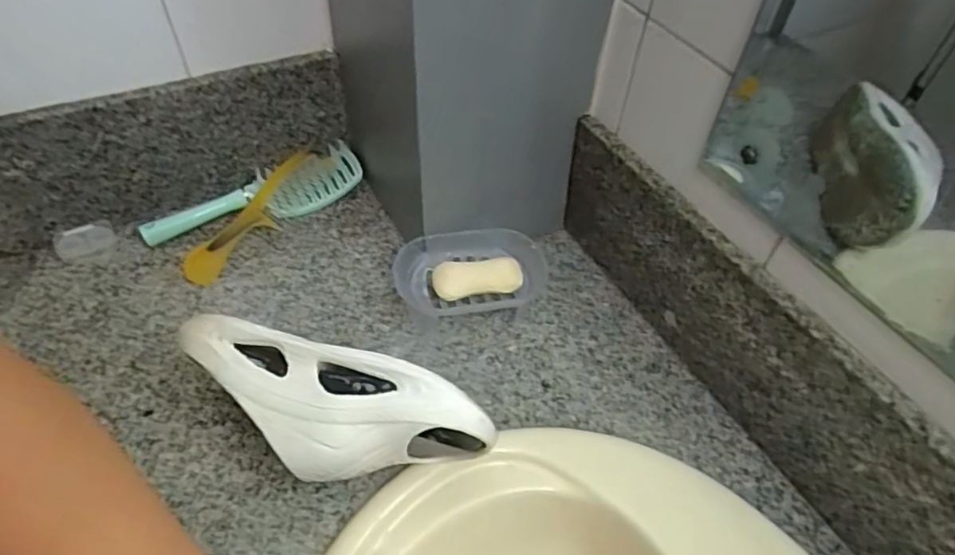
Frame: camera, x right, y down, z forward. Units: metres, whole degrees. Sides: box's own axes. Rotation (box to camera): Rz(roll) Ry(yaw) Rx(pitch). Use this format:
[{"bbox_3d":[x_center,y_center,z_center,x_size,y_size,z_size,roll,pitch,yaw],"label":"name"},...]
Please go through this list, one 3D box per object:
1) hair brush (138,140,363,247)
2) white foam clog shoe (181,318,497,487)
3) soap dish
[{"bbox_3d":[-0.256,-0.091,0.702,0.253,0.041,0.078,-33,58,-27],"label":"hair brush"},{"bbox_3d":[-0.125,0.116,0.479,0.263,0.121,0.086,18,50,12],"label":"white foam clog shoe"},{"bbox_3d":[-0.005,0.005,0.628,0.159,0.055,0.099,-6,49,-8],"label":"soap dish"}]

